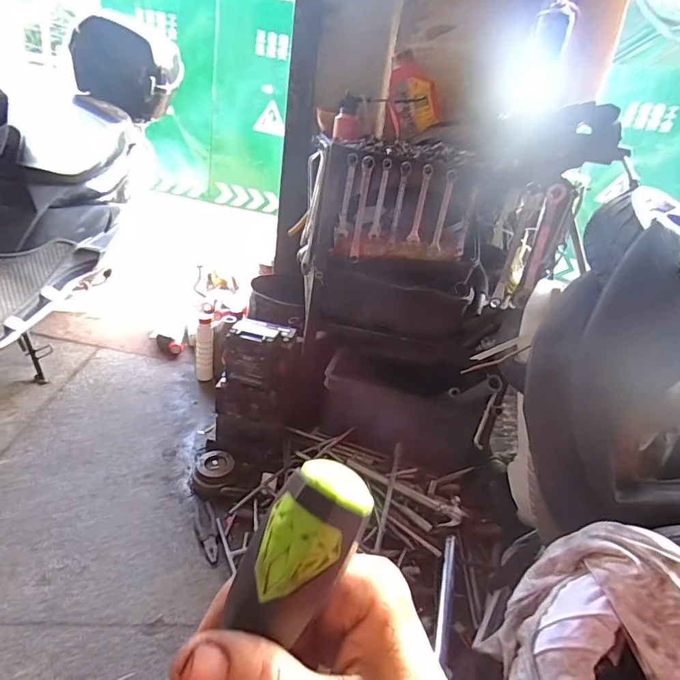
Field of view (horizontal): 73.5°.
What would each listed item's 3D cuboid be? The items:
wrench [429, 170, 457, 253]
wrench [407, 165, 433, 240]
[{"bbox_3d":[0.216,-0.266,0.954,0.022,0.163,0.012,3,27,-14],"label":"wrench"},{"bbox_3d":[0.169,-0.286,0.960,0.025,0.157,0.004,14,26,13],"label":"wrench"}]

